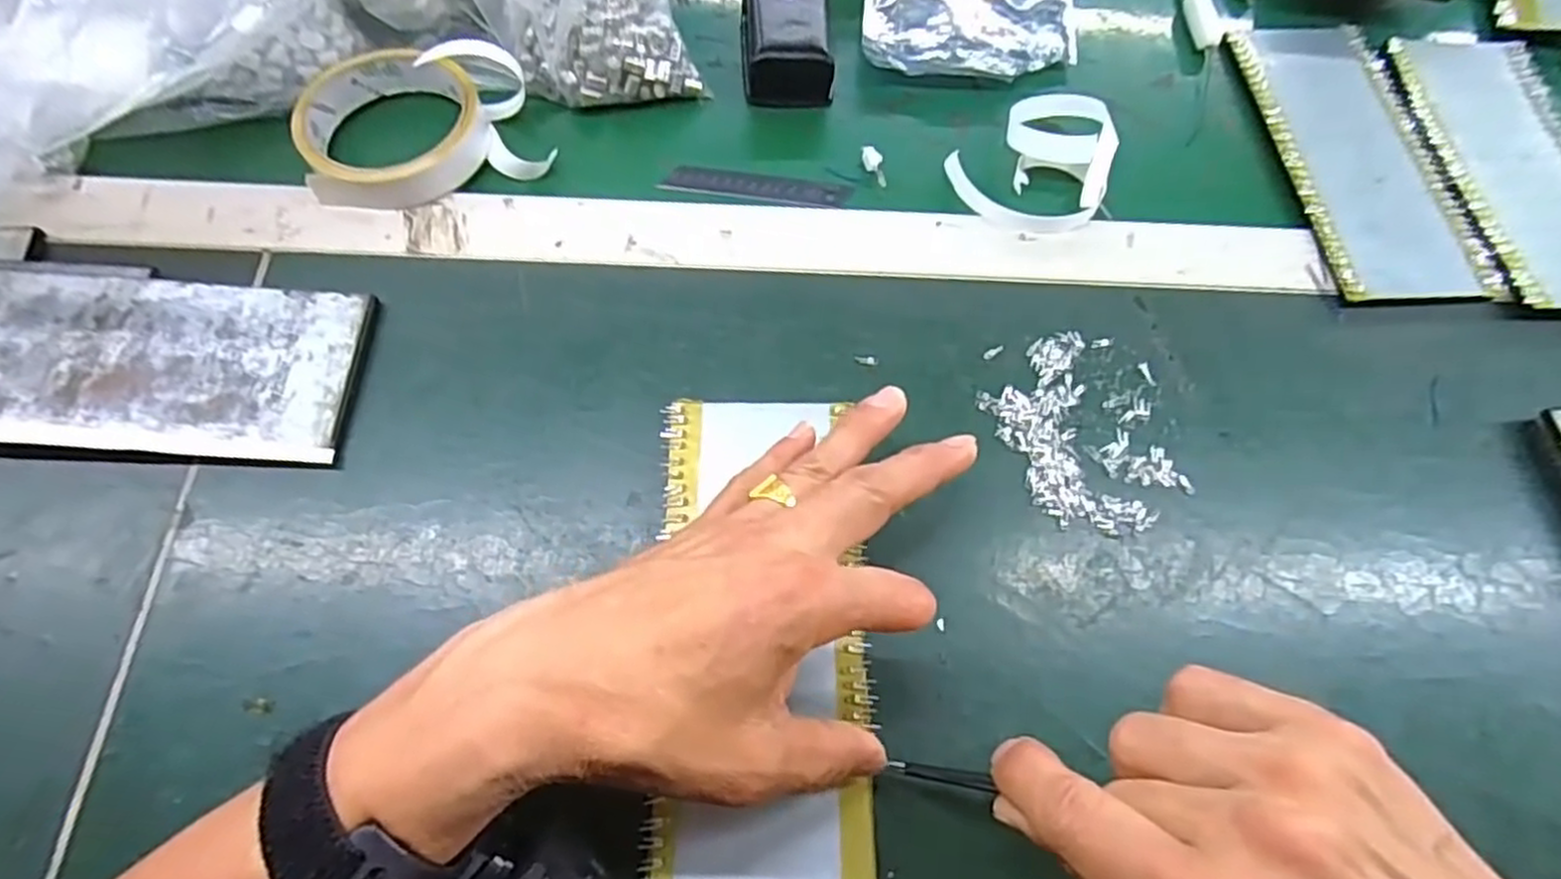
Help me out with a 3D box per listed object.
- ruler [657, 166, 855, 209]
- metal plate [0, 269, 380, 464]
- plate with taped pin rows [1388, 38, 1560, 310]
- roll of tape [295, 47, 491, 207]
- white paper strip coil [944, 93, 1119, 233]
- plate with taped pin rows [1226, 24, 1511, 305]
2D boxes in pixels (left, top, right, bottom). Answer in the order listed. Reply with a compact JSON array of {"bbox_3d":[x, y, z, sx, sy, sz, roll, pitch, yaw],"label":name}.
[{"bbox_3d":[-0.013,-0.137,0.405,0.100,0.004,0.020,8,62,4],"label":"ruler"},{"bbox_3d":[-0.291,-0.036,0.328,0.200,0.006,0.085,4,67,-7],"label":"metal plate"},{"bbox_3d":[0.415,-0.157,0.417,0.089,0.008,0.198,-1,66,-3],"label":"plate with taped pin rows"},{"bbox_3d":[-0.198,-0.164,0.383,0.087,0.024,0.093,1,66,-2],"label":"roll of tape"},{"bbox_3d":[0.140,-0.146,0.394,0.085,0.021,0.074,-41,74,-18],"label":"white paper strip coil"},{"bbox_3d":[0.321,-0.166,0.420,0.085,0.010,0.204,-2,66,-4],"label":"plate with taped pin rows"}]

